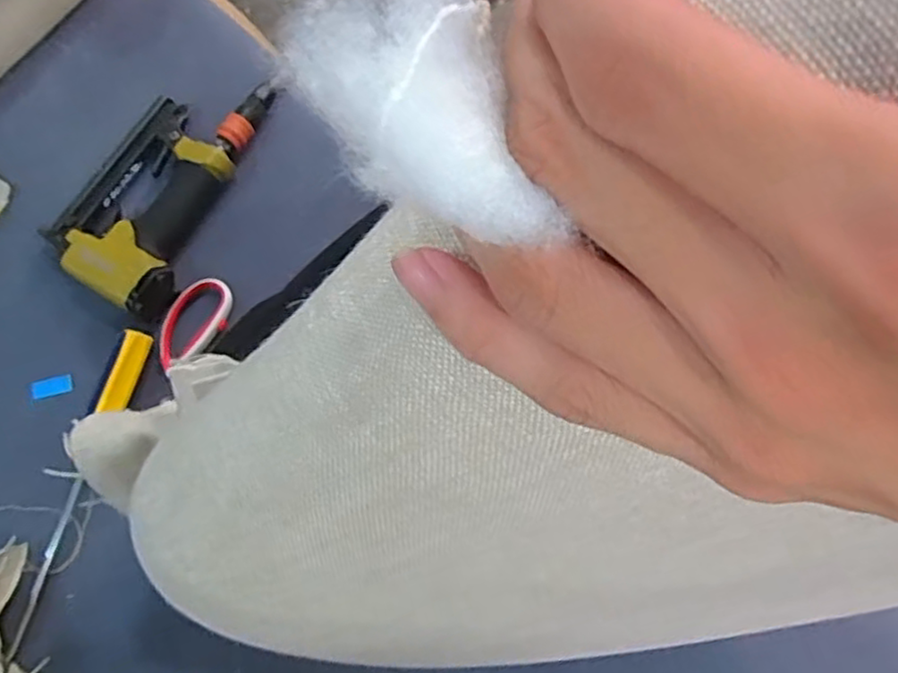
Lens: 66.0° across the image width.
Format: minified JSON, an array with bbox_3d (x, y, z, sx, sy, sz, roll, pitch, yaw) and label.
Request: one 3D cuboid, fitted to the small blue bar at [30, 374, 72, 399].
[{"bbox_3d":[-0.352,0.044,0.611,0.036,0.004,0.016,-13,72,-2],"label":"small blue bar"}]

